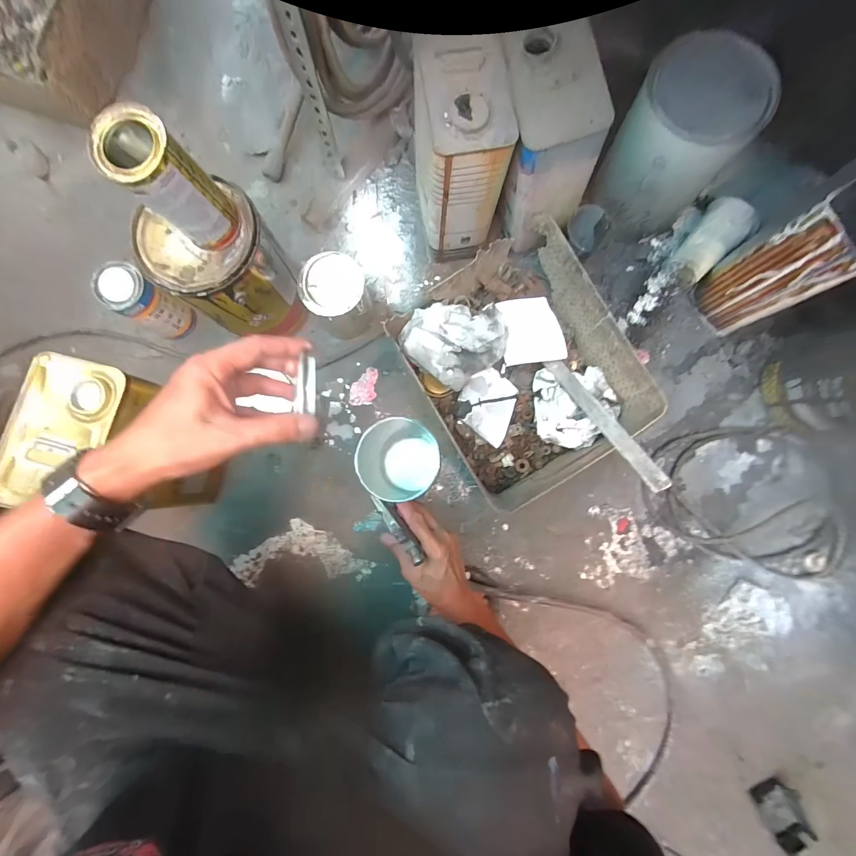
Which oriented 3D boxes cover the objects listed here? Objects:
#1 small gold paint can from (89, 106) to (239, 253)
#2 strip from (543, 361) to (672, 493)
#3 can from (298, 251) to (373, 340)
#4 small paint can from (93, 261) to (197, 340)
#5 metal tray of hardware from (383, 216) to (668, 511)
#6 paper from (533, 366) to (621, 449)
[{"bbox_3d":[-0.280,-0.262,0.406,0.072,0.128,0.069,1,82,-3],"label":"small gold paint can"},{"bbox_3d":[0.253,-0.016,0.539,0.024,0.008,0.250,-38,55,15],"label":"strip"},{"bbox_3d":[-0.148,-0.216,0.618,0.094,0.116,0.093,1,82,-3],"label":"can"},{"bbox_3d":[-0.455,-0.202,0.600,0.067,0.132,0.074,38,87,3],"label":"small paint can"},{"bbox_3d":[0.141,-0.099,0.599,0.287,0.125,0.361,-31,82,-1],"label":"metal tray of hardware"},{"bbox_3d":[0.244,-0.035,0.594,0.144,0.056,0.132,-3,82,-4],"label":"paper"}]

